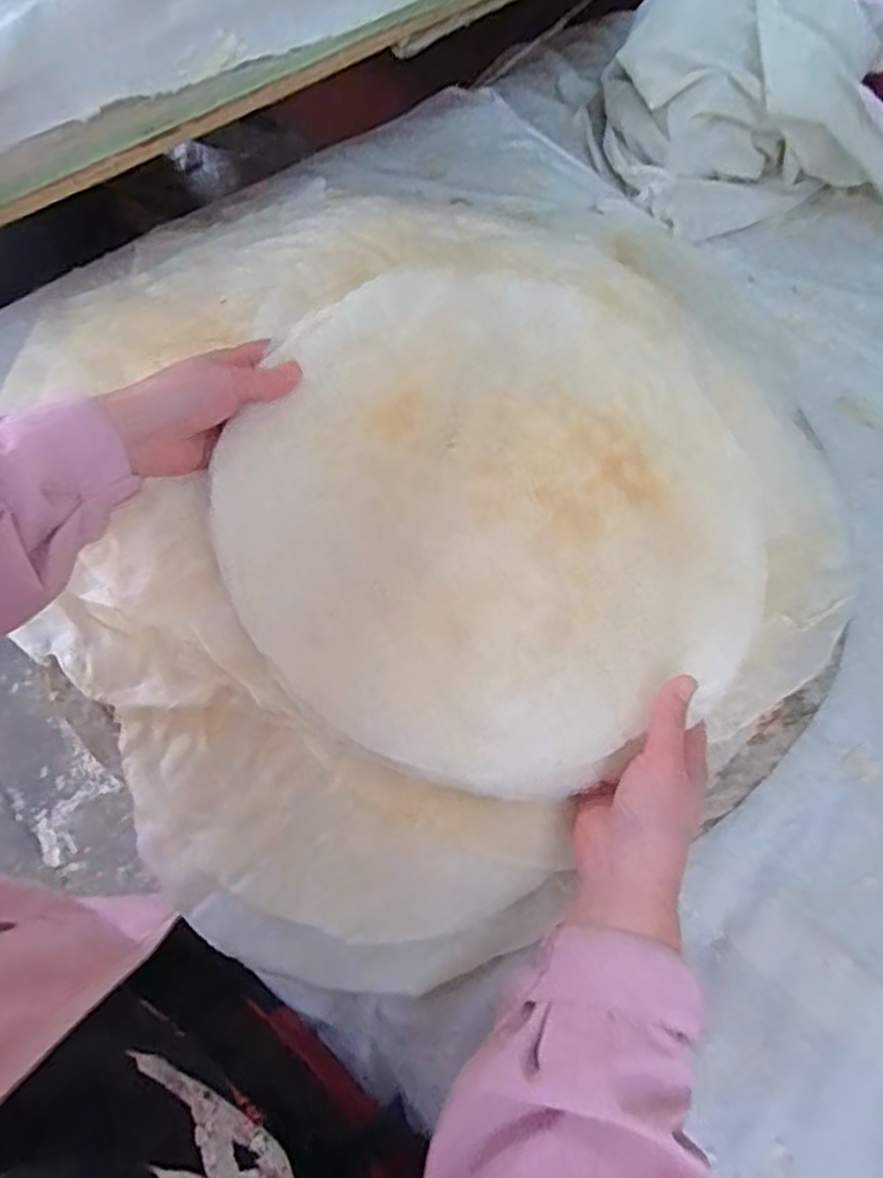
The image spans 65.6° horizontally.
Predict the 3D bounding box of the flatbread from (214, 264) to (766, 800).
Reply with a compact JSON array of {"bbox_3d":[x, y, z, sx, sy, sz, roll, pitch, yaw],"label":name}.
[{"bbox_3d":[0.044,-0.065,0.469,0.368,0.036,0.342,2,72,-6],"label":"flatbread"}]

